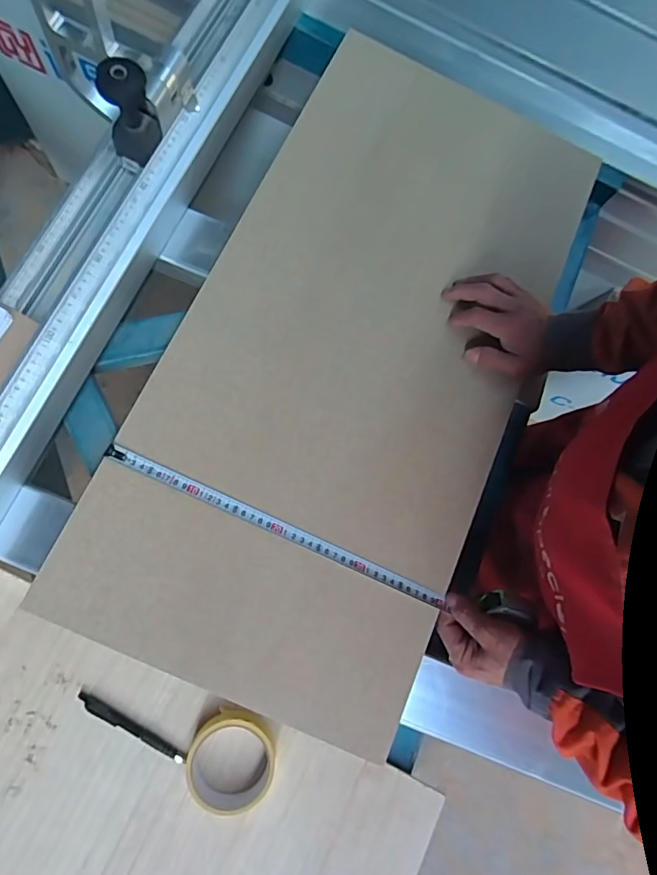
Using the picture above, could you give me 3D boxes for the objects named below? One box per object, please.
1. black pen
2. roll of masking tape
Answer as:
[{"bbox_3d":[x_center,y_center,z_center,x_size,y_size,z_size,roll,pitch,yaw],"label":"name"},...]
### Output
[{"bbox_3d":[-0.211,0.312,0.534,0.129,0.008,0.013,32,76,-1],"label":"black pen"},{"bbox_3d":[-0.101,0.339,0.527,0.088,0.030,0.093,2,79,-8],"label":"roll of masking tape"}]

